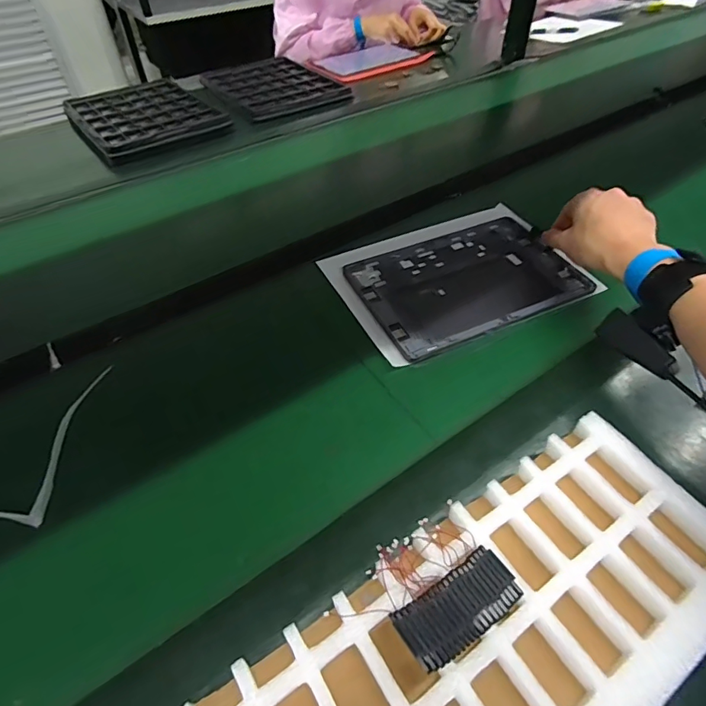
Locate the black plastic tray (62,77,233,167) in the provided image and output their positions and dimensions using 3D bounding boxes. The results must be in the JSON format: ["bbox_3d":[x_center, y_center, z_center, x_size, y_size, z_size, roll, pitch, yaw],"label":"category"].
[{"bbox_3d":[-0.413,-0.468,0.885,0.233,0.024,0.327,-30,54,-23],"label":"black plastic tray"}]

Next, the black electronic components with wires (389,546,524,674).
[{"bbox_3d":[0.065,0.160,0.284,0.077,0.025,0.036,-27,53,-20],"label":"black electronic components with wires"}]

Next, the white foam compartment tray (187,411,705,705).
[{"bbox_3d":[0.087,0.181,0.279,0.370,0.040,0.159,-27,53,-20],"label":"white foam compartment tray"}]

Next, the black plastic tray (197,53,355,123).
[{"bbox_3d":[-0.188,-0.605,1.013,0.243,0.023,0.392,-23,52,-18],"label":"black plastic tray"}]

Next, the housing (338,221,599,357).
[{"bbox_3d":[0.134,-0.091,0.547,0.255,0.009,0.171,-20,51,-15],"label":"housing"}]

